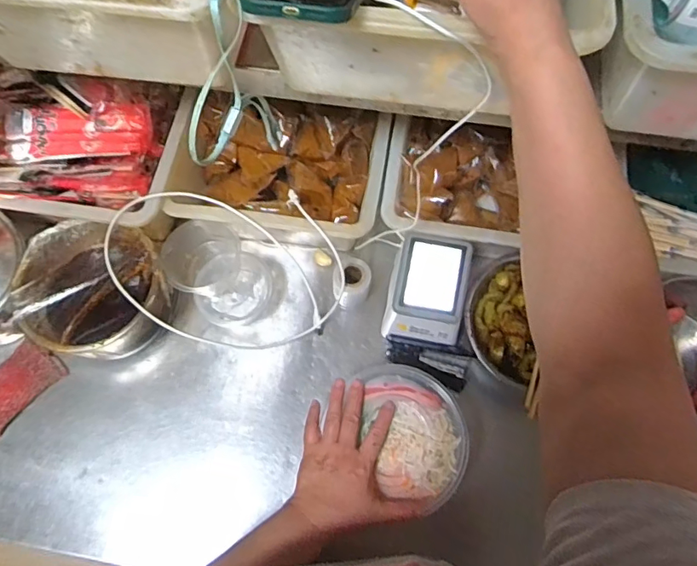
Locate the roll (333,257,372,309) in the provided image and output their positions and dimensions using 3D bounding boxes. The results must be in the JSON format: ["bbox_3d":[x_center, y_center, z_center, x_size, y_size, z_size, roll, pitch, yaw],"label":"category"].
[{"bbox_3d":[0.005,-0.002,0.681,0.049,0.069,0.050,0,69,1],"label":"roll"}]

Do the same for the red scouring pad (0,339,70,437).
[{"bbox_3d":[-0.446,0.135,0.675,0.074,0.025,0.117,37,74,13],"label":"red scouring pad"}]

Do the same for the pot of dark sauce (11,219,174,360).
[{"bbox_3d":[-0.324,0.013,0.660,0.177,0.103,0.162,0,69,1],"label":"pot of dark sauce"}]

